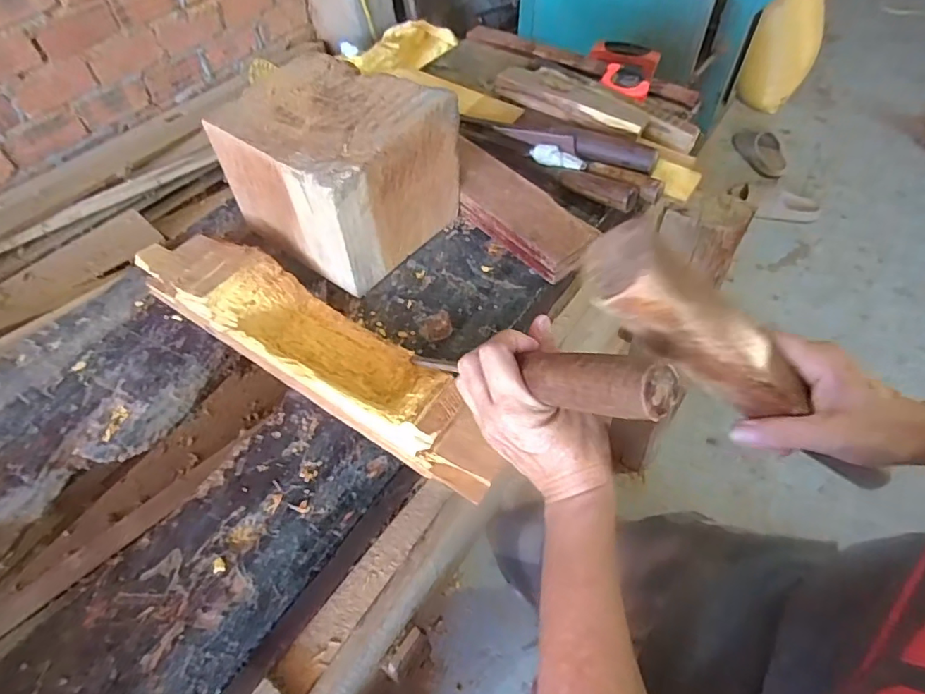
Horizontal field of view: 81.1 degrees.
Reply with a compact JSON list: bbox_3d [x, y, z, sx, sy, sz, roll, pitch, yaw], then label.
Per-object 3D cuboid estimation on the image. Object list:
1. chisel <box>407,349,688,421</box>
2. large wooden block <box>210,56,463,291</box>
[{"bbox_3d":[0.031,0.017,0.378,0.033,0.028,0.263,-35,17,-23],"label":"chisel"},{"bbox_3d":[-0.126,-0.188,0.565,0.180,0.142,0.164,32,60,23],"label":"large wooden block"}]

